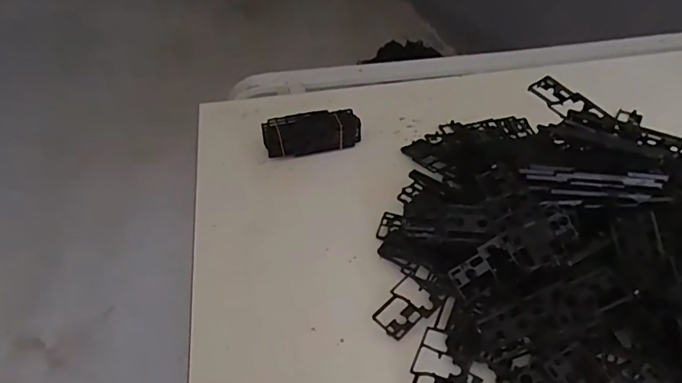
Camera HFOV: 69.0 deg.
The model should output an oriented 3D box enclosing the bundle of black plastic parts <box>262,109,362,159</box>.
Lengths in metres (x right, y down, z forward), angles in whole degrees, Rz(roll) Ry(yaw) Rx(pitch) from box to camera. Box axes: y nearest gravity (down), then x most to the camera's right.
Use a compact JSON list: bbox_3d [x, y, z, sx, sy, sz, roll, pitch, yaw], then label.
[{"bbox_3d":[-0.040,-0.080,0.686,0.129,0.050,0.034,-11,41,-13],"label":"bundle of black plastic parts"}]

